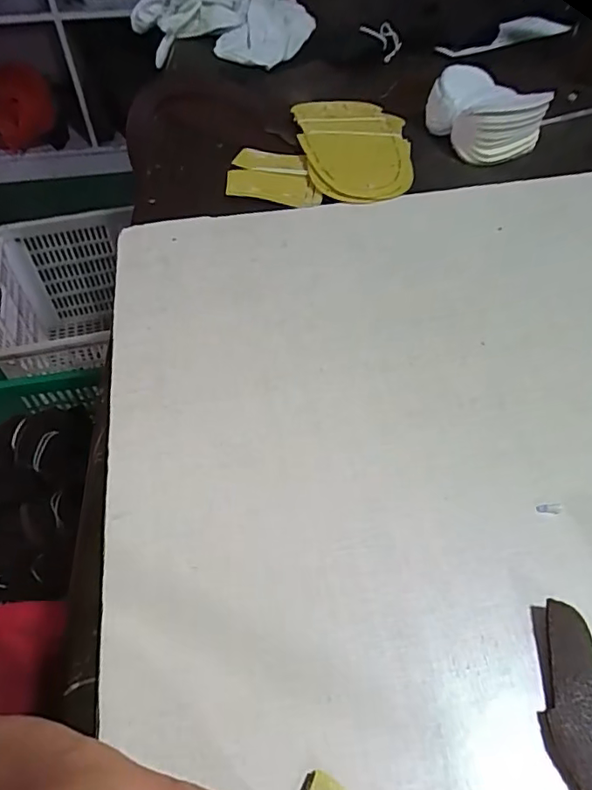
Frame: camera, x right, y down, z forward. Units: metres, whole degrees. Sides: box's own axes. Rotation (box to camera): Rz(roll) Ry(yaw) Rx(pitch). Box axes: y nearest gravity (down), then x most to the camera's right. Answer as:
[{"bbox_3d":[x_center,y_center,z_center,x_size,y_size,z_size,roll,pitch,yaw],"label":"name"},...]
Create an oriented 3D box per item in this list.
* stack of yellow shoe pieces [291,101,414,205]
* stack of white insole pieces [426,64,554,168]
[{"bbox_3d":[0.058,-0.233,0.483,0.104,0.017,0.169,-4,51,-4],"label":"stack of yellow shoe pieces"},{"bbox_3d":[0.184,-0.276,0.502,0.084,0.043,0.102,-18,53,-14],"label":"stack of white insole pieces"}]

